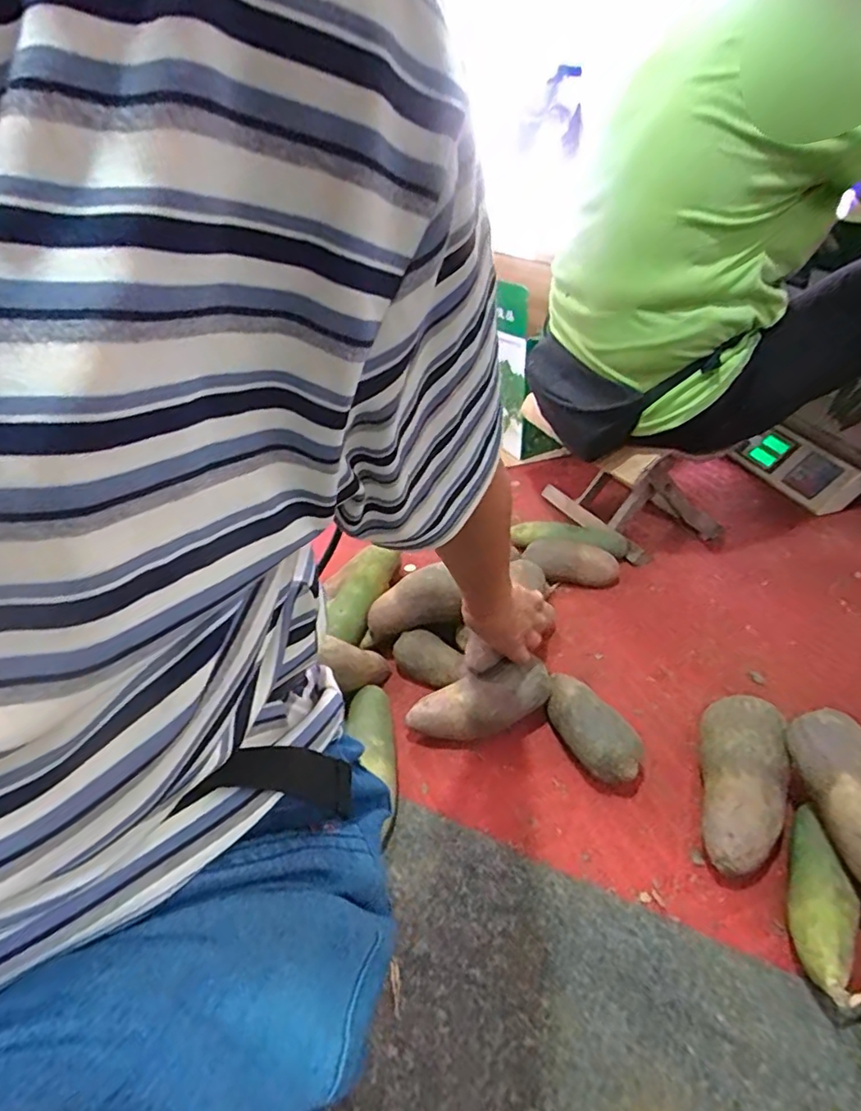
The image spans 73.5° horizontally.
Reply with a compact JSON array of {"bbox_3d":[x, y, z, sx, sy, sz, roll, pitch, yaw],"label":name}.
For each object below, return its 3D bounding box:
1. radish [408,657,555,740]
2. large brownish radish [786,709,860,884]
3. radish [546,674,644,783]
[{"bbox_3d":[0.058,0.174,0.679,0.170,0.060,0.054,-19,35,0],"label":"radish"},{"bbox_3d":[0.383,0.217,0.519,0.053,0.054,0.160,-1,34,4],"label":"large brownish radish"},{"bbox_3d":[0.179,0.203,0.661,0.057,0.078,0.138,-19,37,-22],"label":"radish"}]

